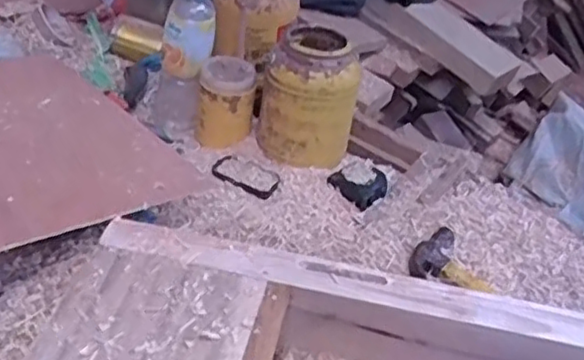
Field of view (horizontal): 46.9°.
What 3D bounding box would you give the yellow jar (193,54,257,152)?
[{"bbox_3d":[-0.108,-0.123,1.077,0.092,0.133,0.079,-6,38,-10],"label":"yellow jar"}]

